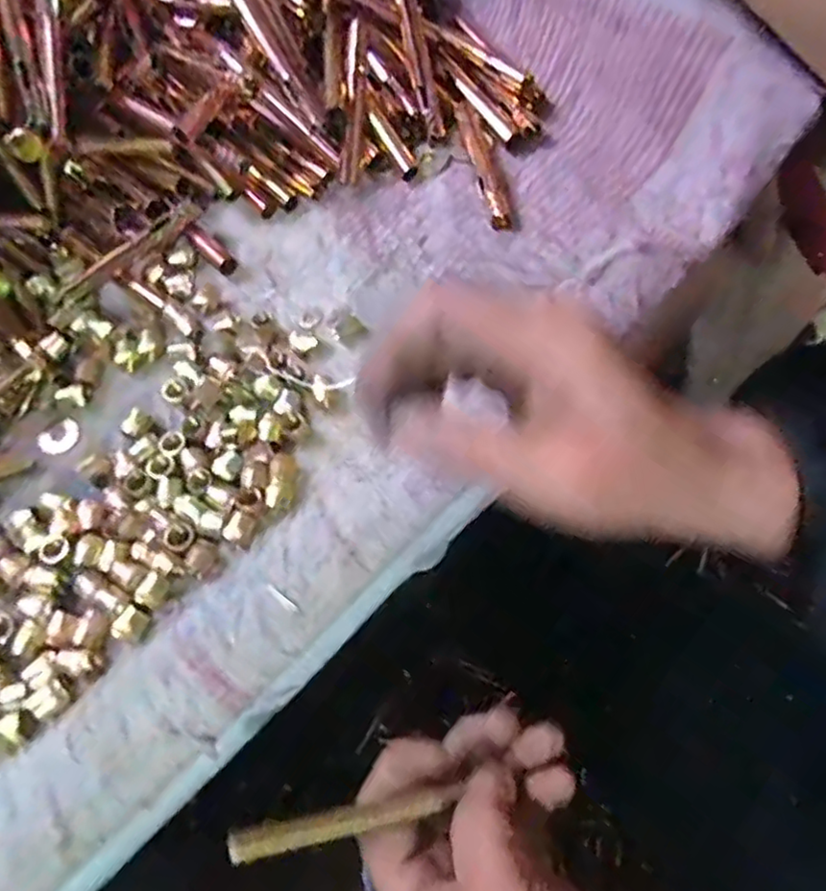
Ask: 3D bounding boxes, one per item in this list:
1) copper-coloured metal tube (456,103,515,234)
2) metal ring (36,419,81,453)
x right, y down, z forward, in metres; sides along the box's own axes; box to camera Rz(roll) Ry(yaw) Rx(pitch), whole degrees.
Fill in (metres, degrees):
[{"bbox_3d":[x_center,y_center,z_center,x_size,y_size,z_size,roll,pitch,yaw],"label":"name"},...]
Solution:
[{"bbox_3d":[0.039,-0.156,0.354,0.014,0.010,0.091,-10,63,-2],"label":"copper-coloured metal tube"},{"bbox_3d":[-0.173,-0.004,0.312,0.020,0.004,0.017,-28,65,-11],"label":"metal ring"}]

